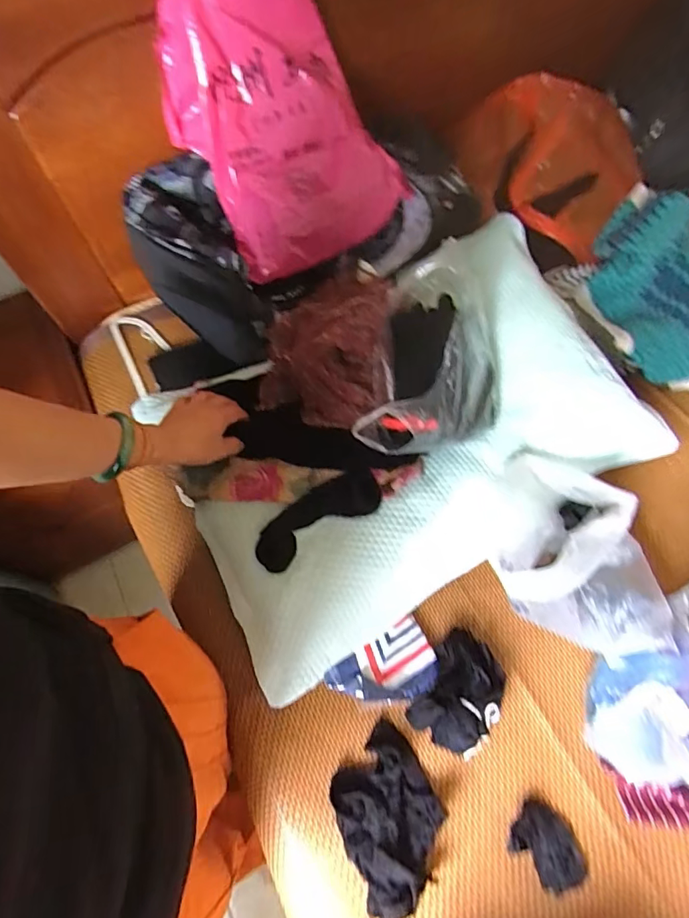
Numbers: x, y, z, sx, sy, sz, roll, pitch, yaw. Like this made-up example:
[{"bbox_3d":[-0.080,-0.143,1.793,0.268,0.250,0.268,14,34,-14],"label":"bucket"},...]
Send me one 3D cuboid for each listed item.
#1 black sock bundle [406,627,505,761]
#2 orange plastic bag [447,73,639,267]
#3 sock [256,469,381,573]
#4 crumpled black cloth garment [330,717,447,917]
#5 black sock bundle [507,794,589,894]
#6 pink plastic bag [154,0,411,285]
[{"bbox_3d":[0.160,0.315,0.676,0.103,0.041,0.150,25,69,12],"label":"black sock bundle"},{"bbox_3d":[0.367,-0.554,0.892,0.316,0.146,0.267,21,69,11],"label":"orange plastic bag"},{"bbox_3d":[-0.034,0.071,0.640,0.183,0.033,0.064,-33,69,-12],"label":"sock"},{"bbox_3d":[0.057,0.448,0.620,0.122,0.028,0.185,-23,68,-8],"label":"crumpled black cloth garment"},{"bbox_3d":[0.258,0.484,0.615,0.098,0.035,0.074,42,74,18],"label":"black sock bundle"},{"bbox_3d":[-0.085,-0.463,0.689,0.257,0.235,0.286,-27,68,-10],"label":"pink plastic bag"}]

